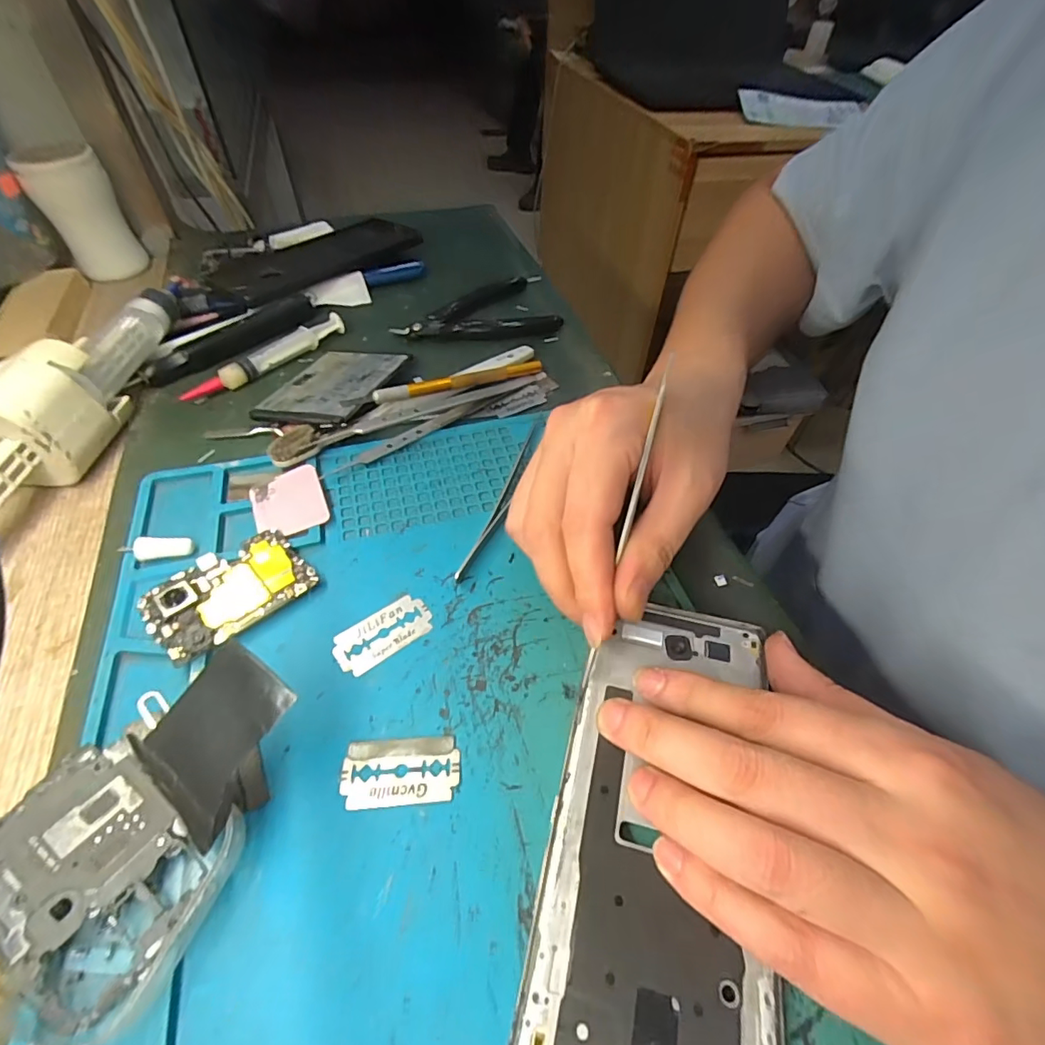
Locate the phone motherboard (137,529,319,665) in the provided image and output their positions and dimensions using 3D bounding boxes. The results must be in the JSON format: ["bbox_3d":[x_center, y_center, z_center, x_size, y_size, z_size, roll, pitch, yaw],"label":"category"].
[{"bbox_3d":[-0.131,0.031,0.226,0.063,0.010,0.044,-37,61,-27],"label":"phone motherboard"}]

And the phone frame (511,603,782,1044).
[{"bbox_3d":[0.048,0.100,0.175,0.070,0.005,0.157,11,51,7],"label":"phone frame"}]

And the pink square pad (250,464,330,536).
[{"bbox_3d":[-0.121,-0.010,0.262,0.034,0.005,0.042,-20,54,-17],"label":"pink square pad"}]

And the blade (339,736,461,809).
[{"bbox_3d":[-0.045,0.090,0.185,0.042,0.004,0.023,-2,51,-4],"label":"blade"}]

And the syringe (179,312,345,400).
[{"bbox_3d":[-0.169,-0.112,0.337,0.015,0.011,0.113,34,58,23],"label":"syringe"}]

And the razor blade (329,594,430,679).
[{"bbox_3d":[-0.061,0.047,0.220,0.042,0.004,0.022,-31,58,-24],"label":"razor blade"}]

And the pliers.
[{"bbox_3d":[-0.036,-0.165,0.390,0.119,0.009,0.077,-6,52,-7],"label":"pliers"}]

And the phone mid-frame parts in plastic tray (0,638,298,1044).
[{"bbox_3d":[-0.123,0.091,0.159,0.063,0.039,0.098,18,53,12],"label":"phone mid-frame parts in plastic tray"}]

